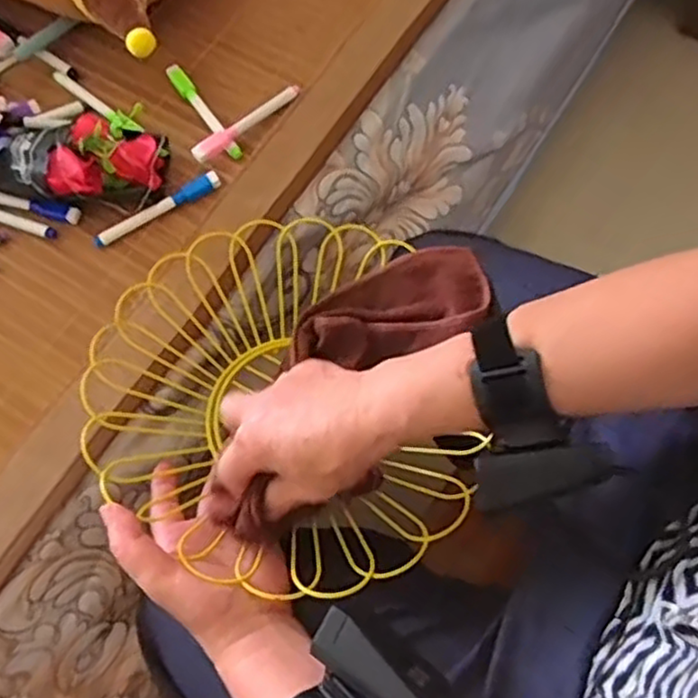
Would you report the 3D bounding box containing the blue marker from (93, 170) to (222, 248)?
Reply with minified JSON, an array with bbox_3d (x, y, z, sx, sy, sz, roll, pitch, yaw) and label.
[{"bbox_3d":[-0.158,-0.116,0.585,0.112,0.012,0.014,-30,72,-9],"label":"blue marker"}]

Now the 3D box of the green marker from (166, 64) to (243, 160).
[{"bbox_3d":[-0.126,-0.209,0.620,0.014,0.009,0.113,-35,73,-10],"label":"green marker"}]

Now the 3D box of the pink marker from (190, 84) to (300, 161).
[{"bbox_3d":[-0.087,-0.195,0.611,0.014,0.023,0.113,43,77,15],"label":"pink marker"}]

